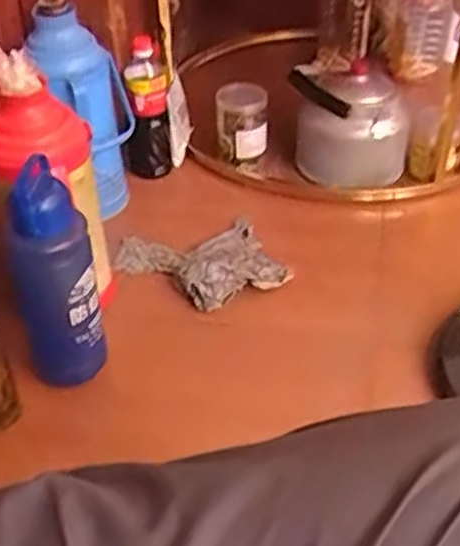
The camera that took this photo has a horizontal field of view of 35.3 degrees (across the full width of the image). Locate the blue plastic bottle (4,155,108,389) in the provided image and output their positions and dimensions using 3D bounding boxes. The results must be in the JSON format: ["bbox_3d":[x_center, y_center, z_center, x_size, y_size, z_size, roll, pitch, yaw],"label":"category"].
[{"bbox_3d":[-0.222,0.016,0.926,0.100,0.321,0.075,-21,44,-21],"label":"blue plastic bottle"}]

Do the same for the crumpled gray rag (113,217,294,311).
[{"bbox_3d":[-0.051,-0.024,1.183,0.238,0.051,0.212,-19,44,-19],"label":"crumpled gray rag"}]

